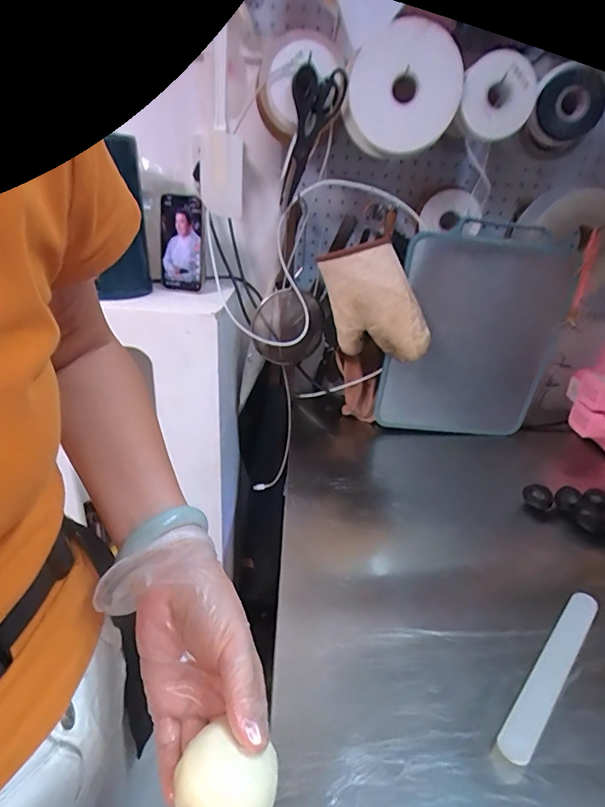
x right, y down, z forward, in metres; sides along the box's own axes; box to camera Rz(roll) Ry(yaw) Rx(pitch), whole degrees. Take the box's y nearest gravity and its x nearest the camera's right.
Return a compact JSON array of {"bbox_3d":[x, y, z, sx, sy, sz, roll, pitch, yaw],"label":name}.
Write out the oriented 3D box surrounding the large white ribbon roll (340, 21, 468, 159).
[{"bbox_3d":[0.146,-0.456,0.696,0.152,0.161,0.036,4,53,-13],"label":"large white ribbon roll"}]

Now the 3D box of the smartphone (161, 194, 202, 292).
[{"bbox_3d":[-0.214,-0.284,0.840,0.077,0.158,0.010,7,19,9],"label":"smartphone"}]

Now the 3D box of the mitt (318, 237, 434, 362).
[{"bbox_3d":[0.113,-0.163,0.776,0.154,0.191,0.035,-7,18,36],"label":"mitt"}]

